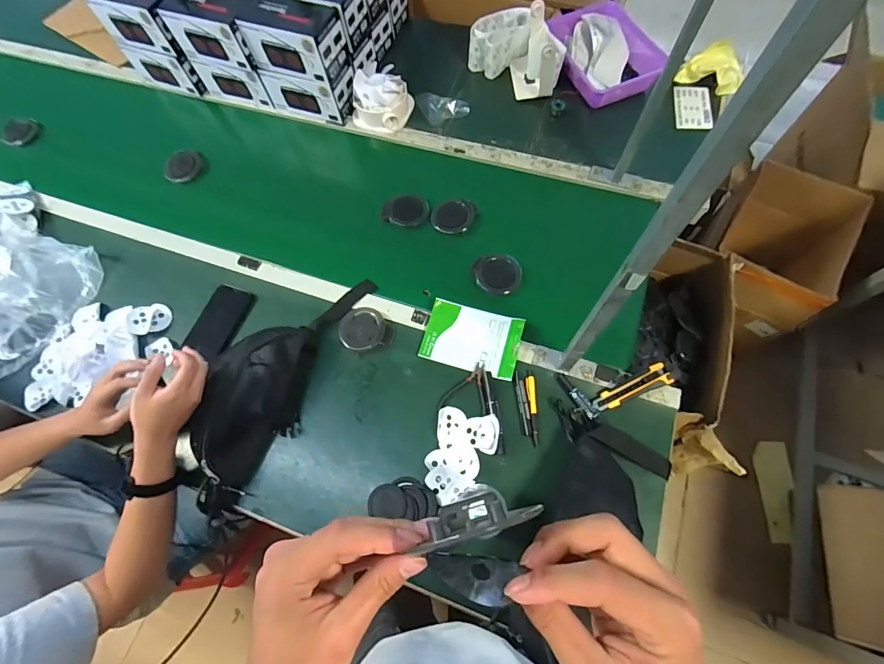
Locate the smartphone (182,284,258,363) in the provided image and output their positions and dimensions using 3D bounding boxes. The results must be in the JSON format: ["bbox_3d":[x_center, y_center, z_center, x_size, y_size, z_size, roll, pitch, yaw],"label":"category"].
[{"bbox_3d":[-0.439,-0.021,0.791,0.086,0.010,0.143,21,75,4],"label":"smartphone"}]

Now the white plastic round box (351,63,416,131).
[{"bbox_3d":[-0.142,-0.564,0.961,0.130,0.080,0.134,-1,67,3],"label":"white plastic round box"}]

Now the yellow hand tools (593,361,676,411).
[{"bbox_3d":[0.322,0.096,0.687,0.143,0.013,0.039,-20,67,-6],"label":"yellow hand tools"}]

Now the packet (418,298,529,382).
[{"bbox_3d":[0.056,0.011,0.741,0.173,0.019,0.116,15,68,9],"label":"packet"}]

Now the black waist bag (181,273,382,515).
[{"bbox_3d":[-0.291,0.064,0.695,0.142,0.091,0.472,25,70,13],"label":"black waist bag"}]

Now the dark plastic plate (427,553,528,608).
[{"bbox_3d":[0.017,0.136,0.223,0.050,0.027,0.005,10,113,5],"label":"dark plastic plate"}]

